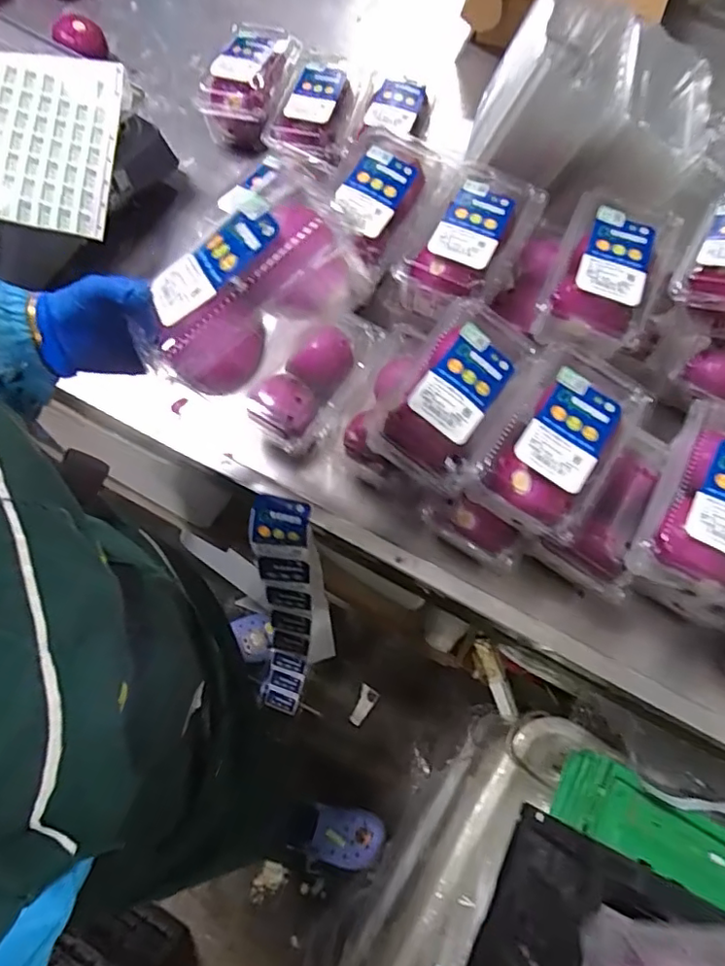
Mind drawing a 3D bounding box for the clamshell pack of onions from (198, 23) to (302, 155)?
[{"bbox_3d":[-0.155,-0.559,0.800,0.108,0.074,0.174,13,69,5],"label":"clamshell pack of onions"}]

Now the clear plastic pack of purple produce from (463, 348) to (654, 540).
[{"bbox_3d":[0.177,-0.040,0.523,0.105,0.064,0.168,32,72,12],"label":"clear plastic pack of purple produce"}]

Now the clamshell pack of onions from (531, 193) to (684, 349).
[{"bbox_3d":[0.254,-0.217,0.596,0.107,0.069,0.192,23,70,9],"label":"clamshell pack of onions"}]

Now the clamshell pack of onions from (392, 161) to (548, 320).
[{"bbox_3d":[0.113,-0.257,0.622,0.116,0.071,0.176,27,71,10],"label":"clamshell pack of onions"}]

